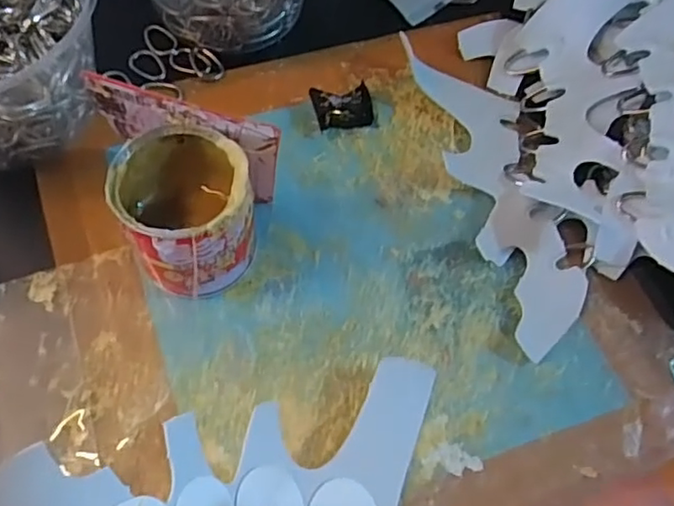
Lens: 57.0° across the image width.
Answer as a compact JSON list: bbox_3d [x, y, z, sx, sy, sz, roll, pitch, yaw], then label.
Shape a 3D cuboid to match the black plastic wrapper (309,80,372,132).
[{"bbox_3d":[0.004,-0.093,0.394,0.036,0.017,0.026,-11,64,-8],"label":"black plastic wrapper"}]

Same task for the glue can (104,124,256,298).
[{"bbox_3d":[-0.077,-0.018,0.323,0.063,0.073,0.066,1,63,-2],"label":"glue can"}]

